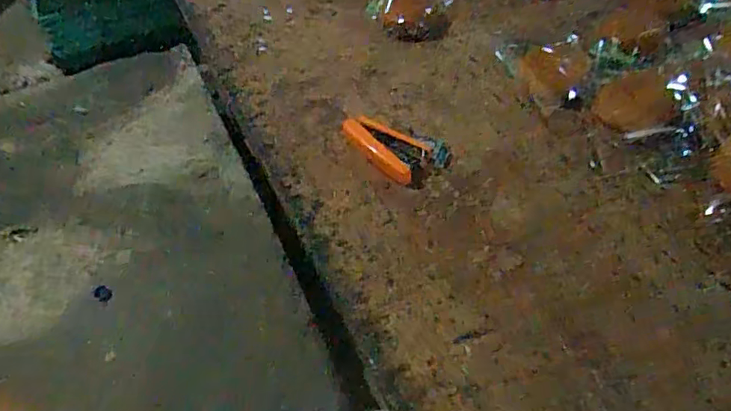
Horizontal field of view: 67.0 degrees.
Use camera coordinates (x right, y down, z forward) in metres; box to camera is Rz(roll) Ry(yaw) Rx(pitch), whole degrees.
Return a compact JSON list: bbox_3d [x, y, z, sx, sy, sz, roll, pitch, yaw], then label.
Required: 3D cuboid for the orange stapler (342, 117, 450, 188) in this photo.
[{"bbox_3d":[0.025,-0.058,0.565,0.113,0.023,0.060,24,56,24],"label":"orange stapler"}]

